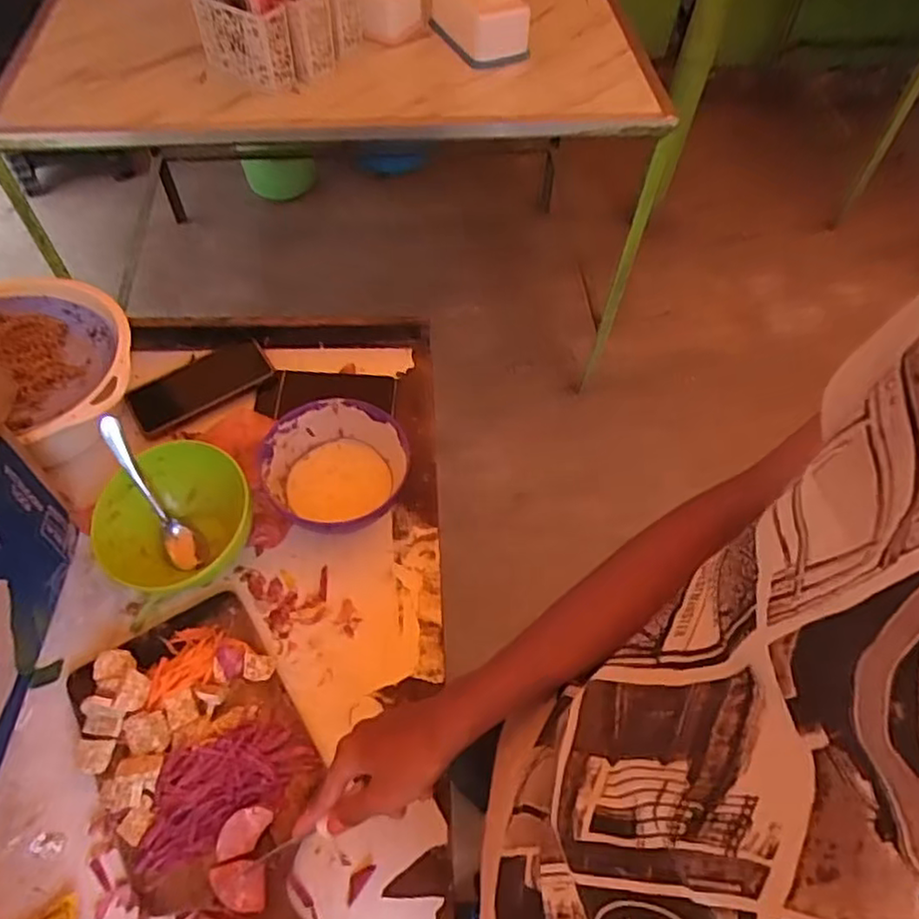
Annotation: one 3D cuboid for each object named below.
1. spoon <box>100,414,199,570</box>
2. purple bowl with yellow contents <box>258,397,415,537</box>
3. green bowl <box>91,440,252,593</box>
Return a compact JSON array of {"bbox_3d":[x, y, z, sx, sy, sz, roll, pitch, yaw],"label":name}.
[{"bbox_3d":[-0.318,0.035,0.703,0.029,0.030,0.171,-31,97,-19],"label":"spoon"},{"bbox_3d":[-0.131,0.015,0.745,0.146,0.078,0.146,1,56,-2],"label":"purple bowl with yellow contents"},{"bbox_3d":[-0.287,0.063,0.695,0.148,0.058,0.150,0,58,-1],"label":"green bowl"}]

